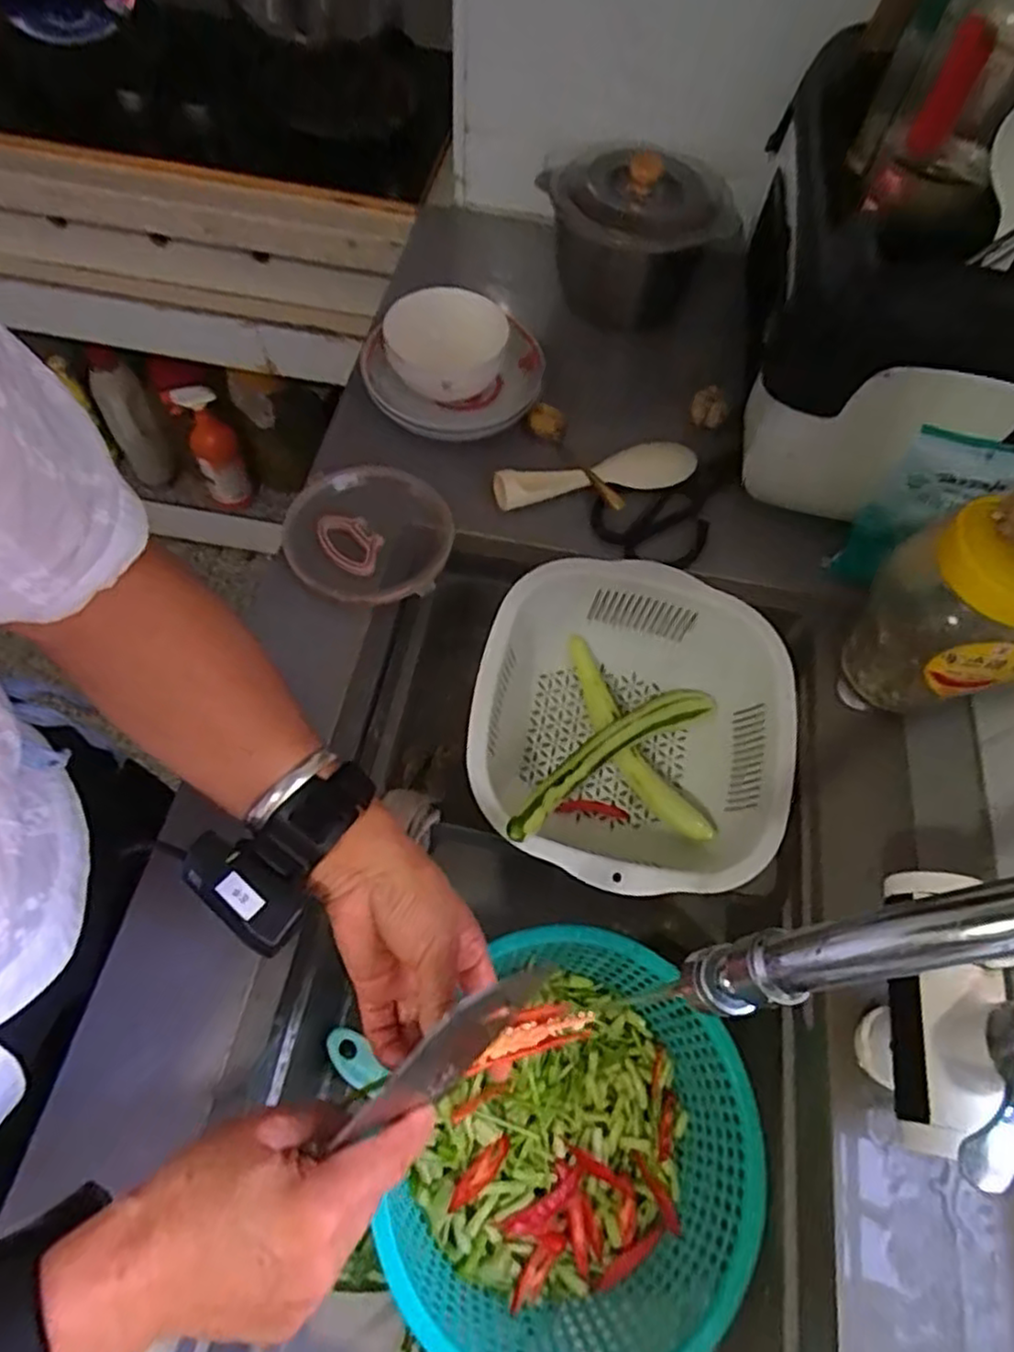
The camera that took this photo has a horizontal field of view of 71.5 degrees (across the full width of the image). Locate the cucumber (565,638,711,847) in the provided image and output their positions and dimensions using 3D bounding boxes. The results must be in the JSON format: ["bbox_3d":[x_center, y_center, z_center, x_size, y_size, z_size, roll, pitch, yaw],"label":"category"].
[{"bbox_3d":[0.109,0.060,0.640,0.034,0.032,0.210,-25,67,-16],"label":"cucumber"}]

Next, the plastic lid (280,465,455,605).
[{"bbox_3d":[-0.121,-0.127,0.611,0.140,0.021,0.138,2,62,-3],"label":"plastic lid"}]

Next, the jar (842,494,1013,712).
[{"bbox_3d":[0.326,-0.045,0.508,0.096,0.154,0.095,2,62,-3],"label":"jar"}]

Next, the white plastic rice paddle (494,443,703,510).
[{"bbox_3d":[0.081,-0.185,0.647,0.189,0.025,0.042,-11,64,-9],"label":"white plastic rice paddle"}]

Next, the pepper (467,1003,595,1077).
[{"bbox_3d":[0.013,0.213,0.418,0.080,0.009,0.025,-12,64,-21],"label":"pepper"}]

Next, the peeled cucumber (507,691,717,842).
[{"bbox_3d":[0.086,0.062,0.575,0.258,0.030,0.039,-27,66,-38],"label":"peeled cucumber"}]

